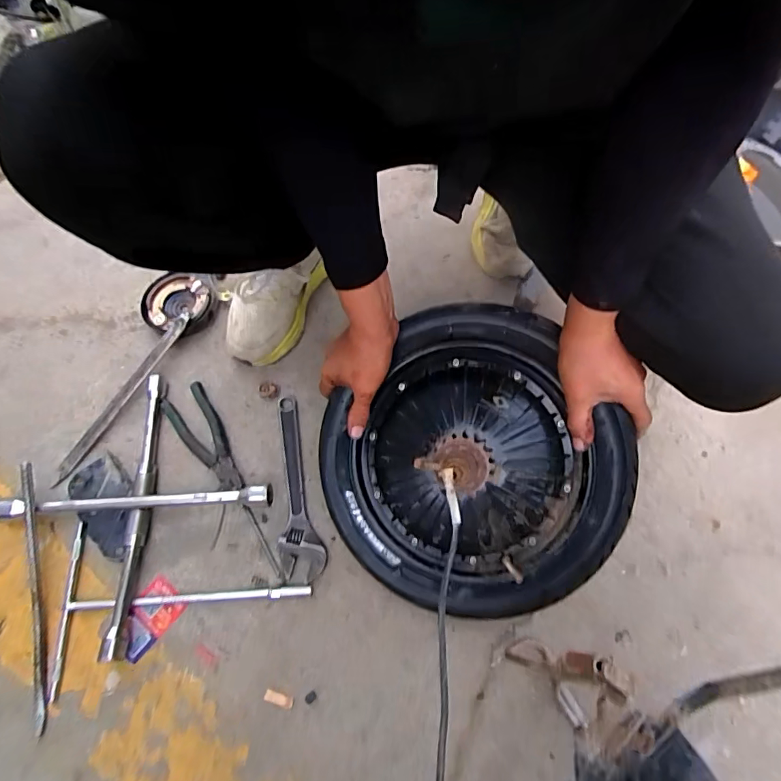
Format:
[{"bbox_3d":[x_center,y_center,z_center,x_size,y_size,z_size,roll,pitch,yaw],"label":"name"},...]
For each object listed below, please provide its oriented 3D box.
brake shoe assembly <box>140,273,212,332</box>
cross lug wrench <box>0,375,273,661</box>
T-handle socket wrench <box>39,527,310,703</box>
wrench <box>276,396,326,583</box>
[{"bbox_3d":[-0.327,-0.135,0.717,0.105,0.029,0.097,-1,71,2],"label":"brake shoe assembly"},{"bbox_3d":[-0.321,0.141,0.599,0.251,0.037,0.246,42,77,15],"label":"cross lug wrench"},{"bbox_3d":[-0.244,0.252,0.560,0.290,0.022,0.184,-3,71,1],"label":"T-handle socket wrench"},{"bbox_3d":[-0.135,0.123,0.623,0.055,0.015,0.242,-14,71,-3],"label":"wrench"}]

